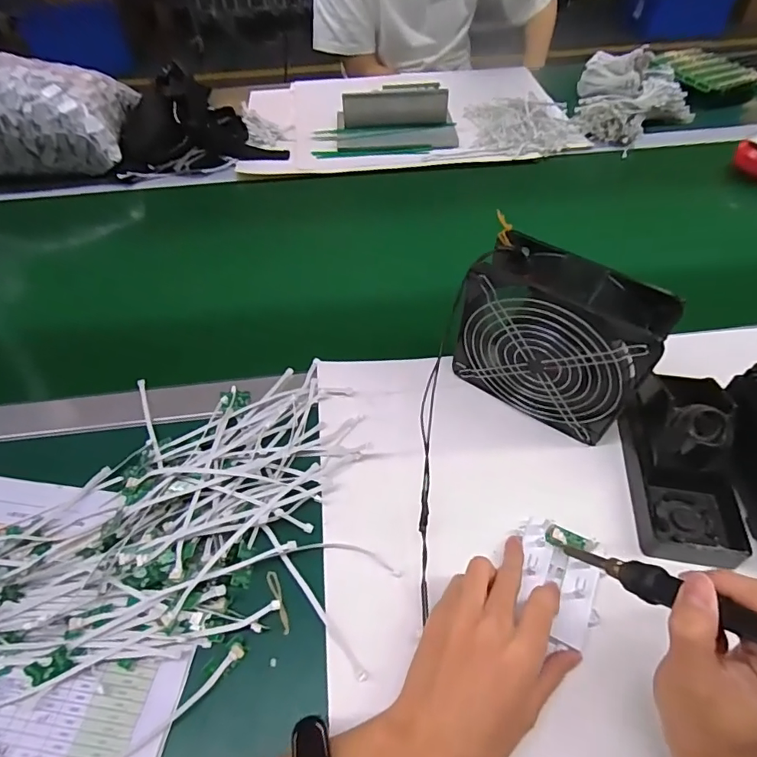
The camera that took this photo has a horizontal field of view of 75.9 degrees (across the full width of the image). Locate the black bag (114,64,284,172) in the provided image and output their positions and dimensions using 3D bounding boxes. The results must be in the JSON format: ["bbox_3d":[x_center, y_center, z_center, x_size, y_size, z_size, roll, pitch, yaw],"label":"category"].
[{"bbox_3d":[-0.293,-0.432,0.796,0.254,0.093,0.197,-9,52,-6],"label":"black bag"}]

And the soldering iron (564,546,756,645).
[{"bbox_3d":[0.174,0.122,0.262,0.018,0.193,0.015,-29,98,-19],"label":"soldering iron"}]

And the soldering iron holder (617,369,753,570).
[{"bbox_3d":[0.257,0.062,0.397,0.077,0.063,0.160,6,52,6],"label":"soldering iron holder"}]

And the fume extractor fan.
[{"bbox_3d":[0.152,-0.026,0.428,0.159,0.163,0.061,28,57,21],"label":"fume extractor fan"}]

